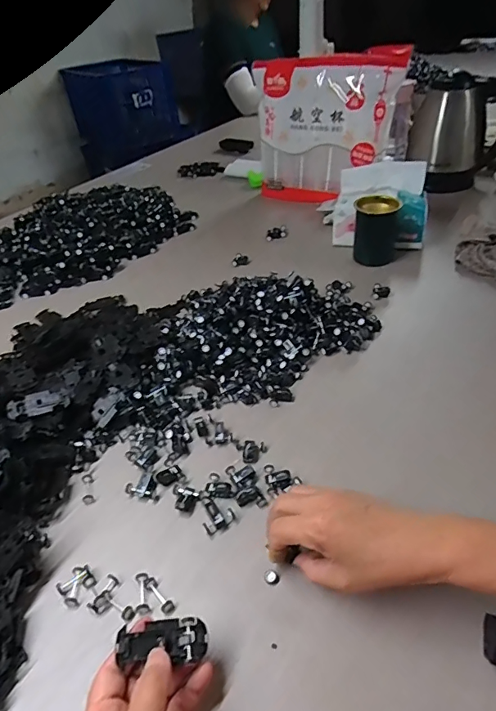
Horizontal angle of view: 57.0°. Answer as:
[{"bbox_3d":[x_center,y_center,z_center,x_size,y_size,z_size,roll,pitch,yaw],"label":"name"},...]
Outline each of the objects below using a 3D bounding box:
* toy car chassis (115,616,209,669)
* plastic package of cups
[{"bbox_3d":[-0.062,0.210,0.334,0.064,0.007,0.029,1,38,-8],"label":"toy car chassis"},{"bbox_3d":[0.166,-0.465,0.965,0.309,0.275,0.089,10,41,17],"label":"plastic package of cups"}]

